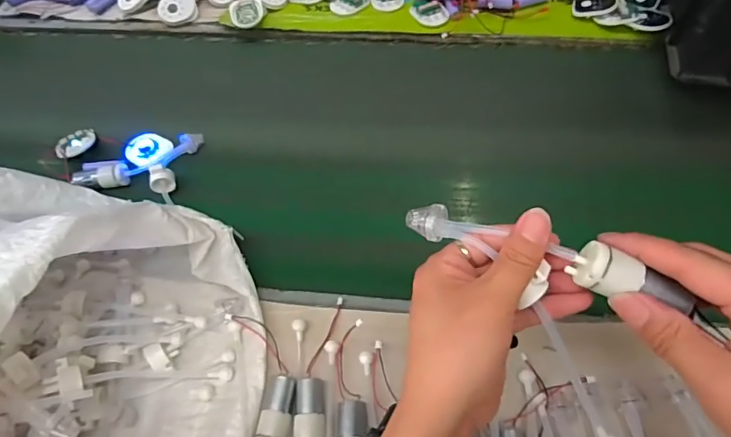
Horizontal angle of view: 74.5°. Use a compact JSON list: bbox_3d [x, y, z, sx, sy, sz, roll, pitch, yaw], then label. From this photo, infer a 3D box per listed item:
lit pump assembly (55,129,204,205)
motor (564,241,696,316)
[{"bbox_3d":[-0.300,-0.071,0.580,0.172,0.031,0.104,4,59,6],"label":"lit pump assembly"},{"bbox_3d":[0.146,0.034,0.262,0.062,0.022,0.024,21,61,11],"label":"motor"}]

